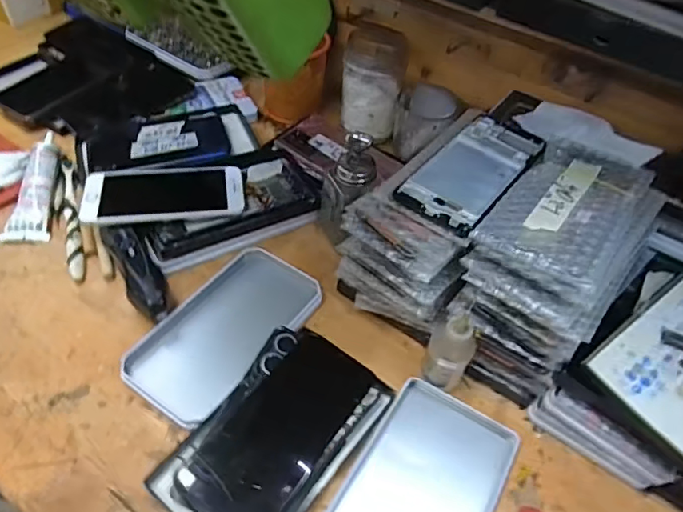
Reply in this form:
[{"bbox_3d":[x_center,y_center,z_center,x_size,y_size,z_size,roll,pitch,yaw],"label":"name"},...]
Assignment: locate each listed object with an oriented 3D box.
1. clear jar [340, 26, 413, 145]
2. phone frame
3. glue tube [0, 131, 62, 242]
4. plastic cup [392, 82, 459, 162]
[{"bbox_3d":[0.040,-0.214,0.659,0.073,0.096,0.086,13,49,7],"label":"clear jar"},{"bbox_3d":[0.116,-0.076,0.459,0.071,0.009,0.147,33,54,23],"label":"phone frame"},{"bbox_3d":[-0.322,-0.076,0.568,0.039,0.017,0.136,1,64,-5],"label":"glue tube"},{"bbox_3d":[0.097,-0.157,0.638,0.068,0.068,0.080,14,49,7],"label":"plastic cup"}]

